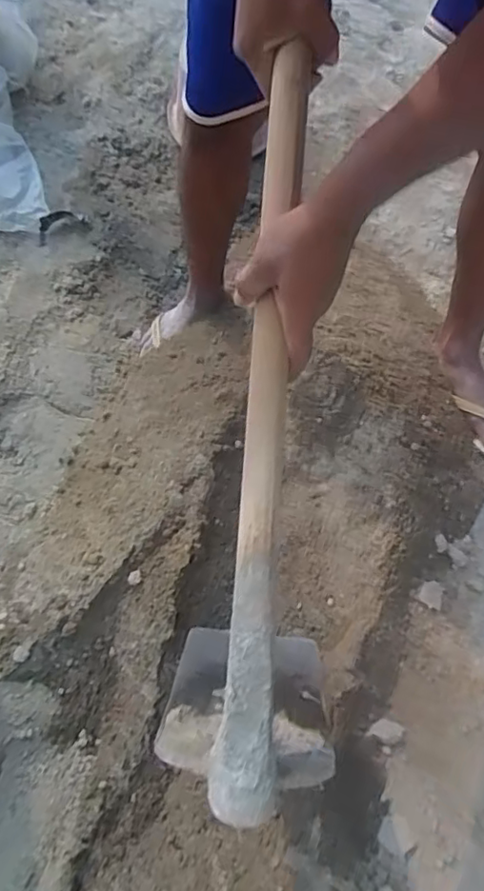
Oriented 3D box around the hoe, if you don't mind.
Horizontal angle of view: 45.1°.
[{"bbox_3d":[0.033,-0.015,0.554,0.156,0.252,0.618,6,97,2],"label":"hoe"}]

